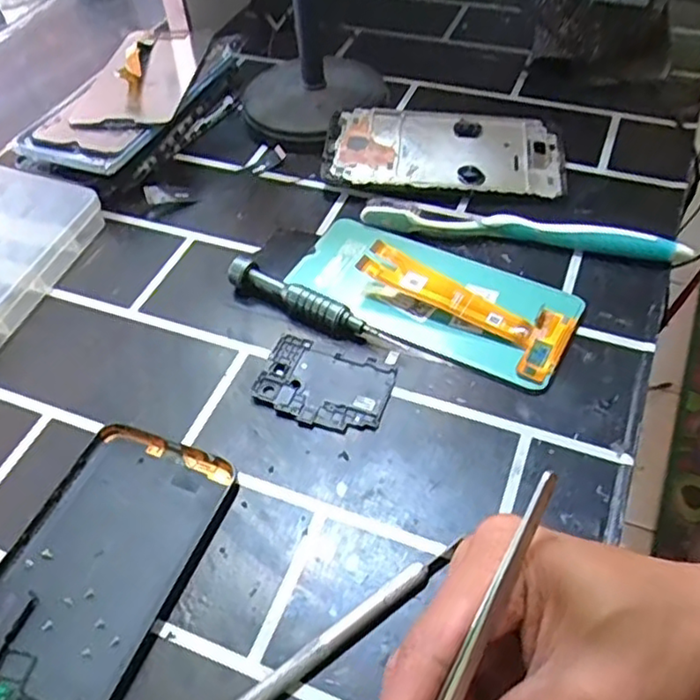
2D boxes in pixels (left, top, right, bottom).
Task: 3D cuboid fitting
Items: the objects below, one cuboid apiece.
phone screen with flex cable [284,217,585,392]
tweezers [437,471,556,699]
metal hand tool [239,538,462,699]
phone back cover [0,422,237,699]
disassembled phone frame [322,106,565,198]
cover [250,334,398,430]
[{"bbox_3d":[0.043,-0.033,0.365,0.154,0.018,0.067,22,55,21],"label":"phone screen with flex cable"},{"bbox_3d":[0.028,0.098,0.188,0.004,0.015,0.137,24,76,22],"label":"tweezers"},{"bbox_3d":[-0.011,0.115,0.255,0.130,0.007,0.008,-30,54,-20],"label":"metal hand tool"},{"bbox_3d":[-0.116,0.105,0.272,0.073,0.006,0.161,16,53,17],"label":"phone back cover"},{"bbox_3d":[0.060,-0.133,0.434,0.150,0.013,0.075,8,51,11],"label":"disassembled phone frame"},{"bbox_3d":[-0.013,0.017,0.336,0.065,0.004,0.044,14,53,16],"label":"cover"}]

